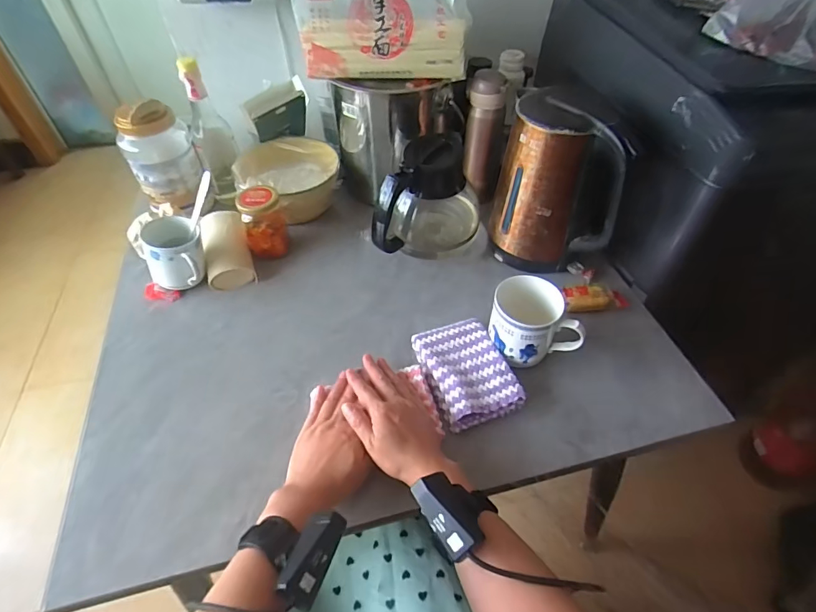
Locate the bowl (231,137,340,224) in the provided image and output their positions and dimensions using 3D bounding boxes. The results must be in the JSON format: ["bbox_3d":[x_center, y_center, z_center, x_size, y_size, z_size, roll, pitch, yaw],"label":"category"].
[{"bbox_3d":[-0.210,-0.219,0.784,0.162,0.090,0.163,0,50,0],"label":"bowl"}]

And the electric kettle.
[{"bbox_3d":[0.214,-0.168,0.647,0.158,0.245,0.144,15,51,13],"label":"electric kettle"}]

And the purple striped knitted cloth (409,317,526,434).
[{"bbox_3d":[0.074,0.083,0.575,0.093,0.035,0.140,-18,52,-14],"label":"purple striped knitted cloth"}]

